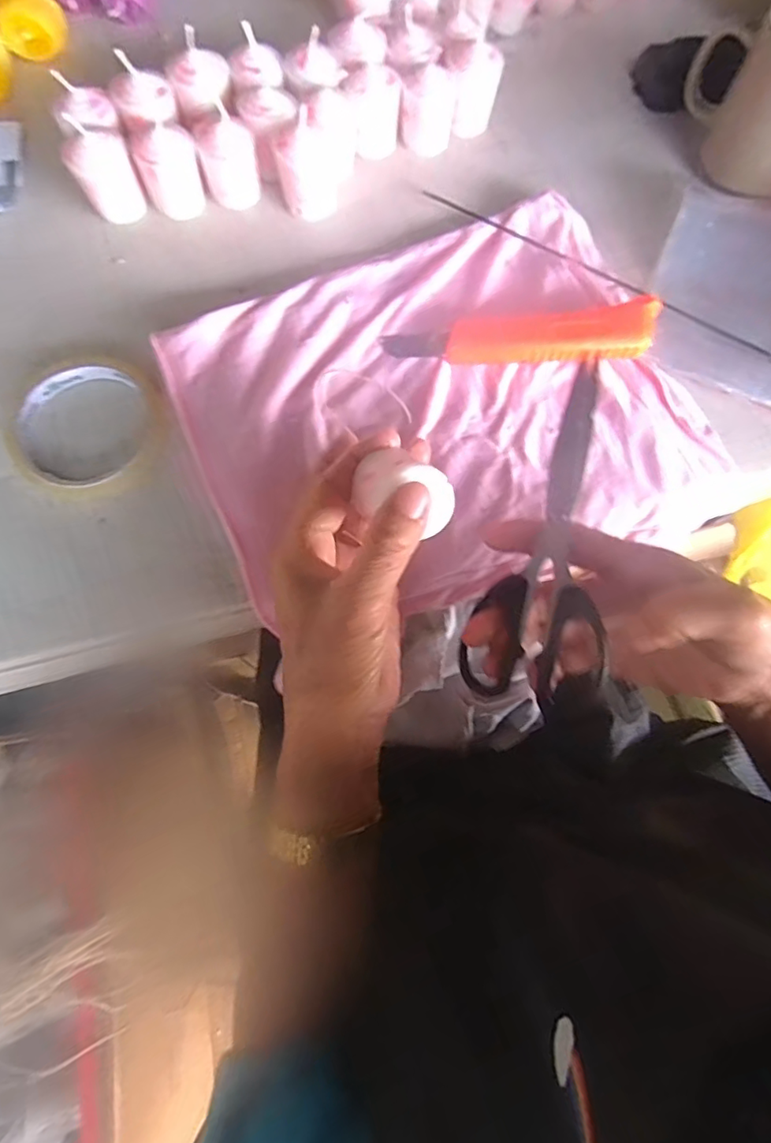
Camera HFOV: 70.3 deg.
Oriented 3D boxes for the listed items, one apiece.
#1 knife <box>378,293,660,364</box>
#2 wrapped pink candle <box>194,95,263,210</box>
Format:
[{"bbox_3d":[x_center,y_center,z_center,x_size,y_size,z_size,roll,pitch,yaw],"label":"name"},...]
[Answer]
[{"bbox_3d":[0.084,-0.144,0.336,0.162,0.022,0.031,-4,75,-3],"label":"knife"},{"bbox_3d":[-0.105,-0.277,0.362,0.035,0.053,0.032,-17,76,-6],"label":"wrapped pink candle"}]

